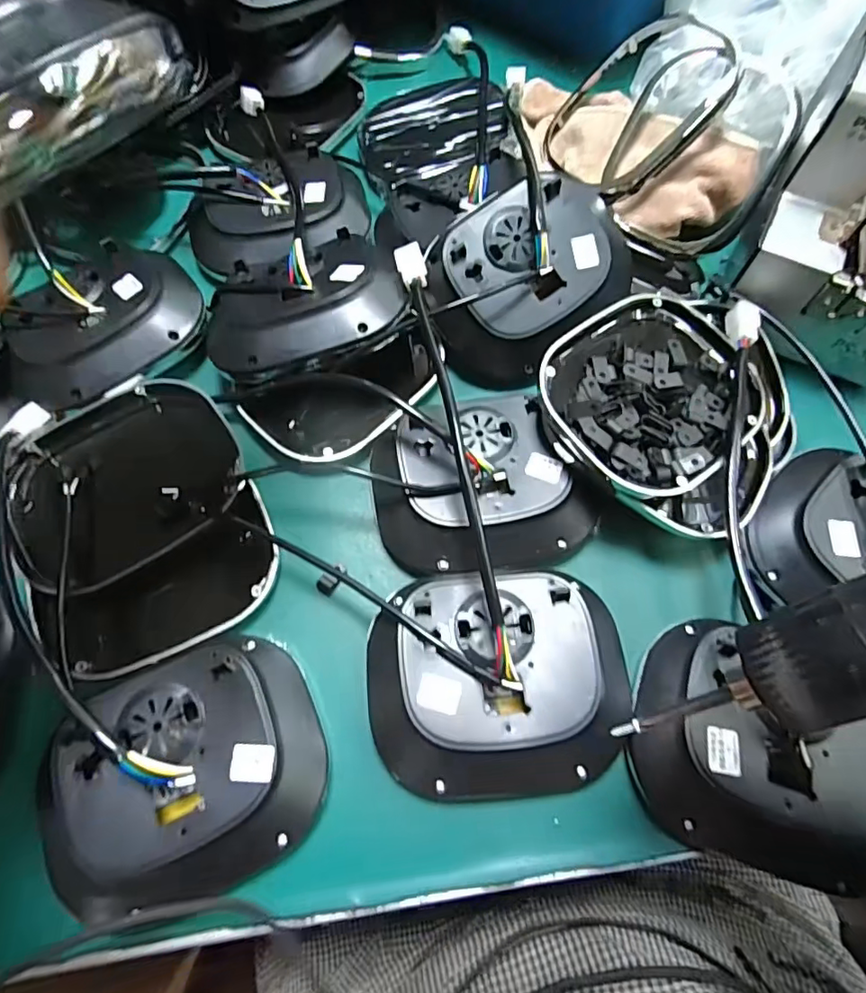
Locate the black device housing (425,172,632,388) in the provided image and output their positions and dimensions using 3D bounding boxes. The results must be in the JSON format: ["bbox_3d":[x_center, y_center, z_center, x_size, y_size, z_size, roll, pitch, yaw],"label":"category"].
[{"bbox_3d":[0.062,-0.147,0.373,0.142,0.035,0.114,-39,94,-1],"label":"black device housing"}]

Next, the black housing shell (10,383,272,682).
[{"bbox_3d":[-0.181,0.012,0.340,0.136,0.032,0.170,-23,69,-9],"label":"black housing shell"}]

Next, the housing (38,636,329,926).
[{"bbox_3d":[-0.126,0.139,0.280,0.133,0.050,0.112,-17,68,-6],"label":"housing"}]

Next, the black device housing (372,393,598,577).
[{"bbox_3d":[0.030,-0.007,0.345,0.130,0.032,0.108,-9,67,-3],"label":"black device housing"}]

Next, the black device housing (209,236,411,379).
[{"bbox_3d":[-0.087,-0.128,0.366,0.132,0.033,0.089,-17,68,-6],"label":"black device housing"}]

